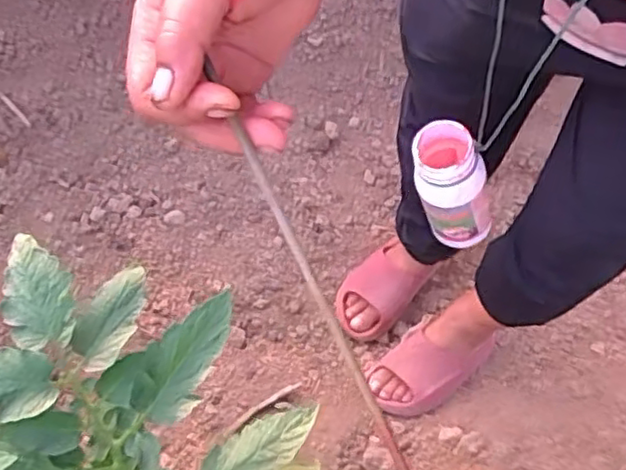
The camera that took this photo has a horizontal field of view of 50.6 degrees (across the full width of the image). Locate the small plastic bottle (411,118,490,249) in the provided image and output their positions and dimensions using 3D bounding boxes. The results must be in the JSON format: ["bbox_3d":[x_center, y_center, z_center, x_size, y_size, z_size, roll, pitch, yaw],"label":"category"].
[{"bbox_3d":[0.095,-0.026,0.443,0.040,0.110,0.035,20,65,34],"label":"small plastic bottle"}]

